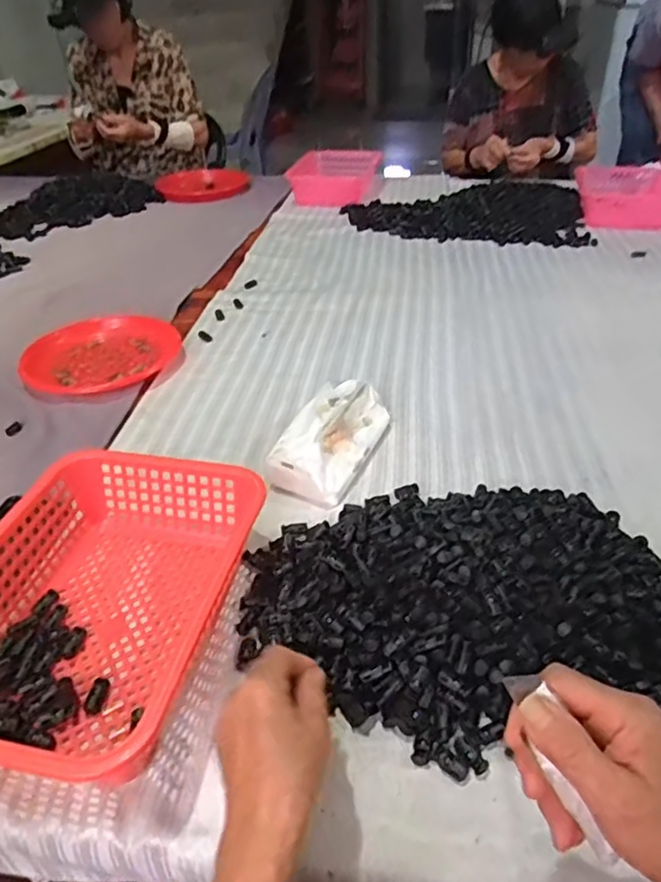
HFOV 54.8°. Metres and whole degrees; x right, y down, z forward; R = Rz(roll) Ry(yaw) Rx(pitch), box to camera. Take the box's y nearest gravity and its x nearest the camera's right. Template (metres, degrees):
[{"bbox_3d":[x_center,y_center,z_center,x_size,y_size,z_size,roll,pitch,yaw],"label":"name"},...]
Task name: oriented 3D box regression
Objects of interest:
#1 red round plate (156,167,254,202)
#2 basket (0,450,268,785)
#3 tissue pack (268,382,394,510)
[{"bbox_3d":[-0.331,-0.688,1.713,0.244,0.032,0.227,-2,39,2],"label":"red round plate"},{"bbox_3d":[-0.197,0.140,0.544,0.214,0.091,0.296,7,40,13],"label":"basket"},{"bbox_3d":[0.001,-0.008,0.735,0.086,0.073,0.172,14,42,20],"label":"tissue pack"}]

